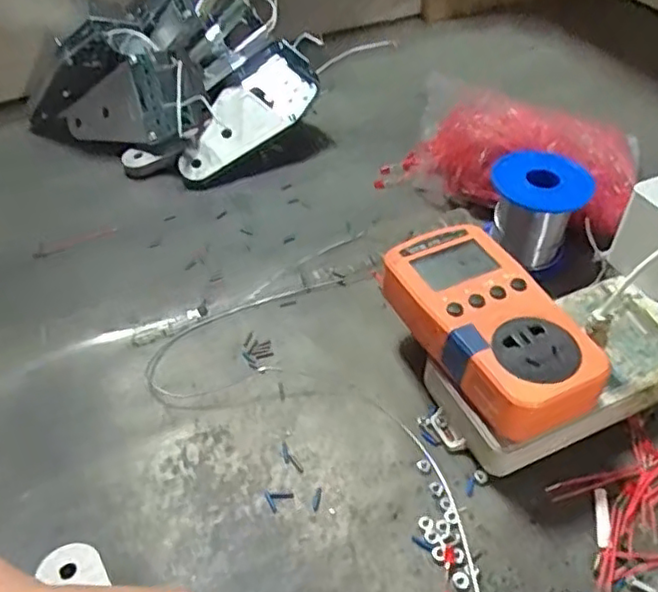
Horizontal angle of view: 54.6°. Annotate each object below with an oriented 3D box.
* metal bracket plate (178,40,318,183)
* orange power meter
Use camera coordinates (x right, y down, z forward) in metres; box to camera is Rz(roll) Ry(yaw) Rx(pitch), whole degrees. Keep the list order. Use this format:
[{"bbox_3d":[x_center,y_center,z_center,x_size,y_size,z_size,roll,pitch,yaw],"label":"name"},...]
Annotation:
[{"bbox_3d":[-0.067,-0.148,0.534,0.059,0.019,0.138,41,84,-14],"label":"metal bracket plate"},{"bbox_3d":[0.084,0.015,0.342,0.065,0.031,0.126,-20,48,-16],"label":"orange power meter"}]

